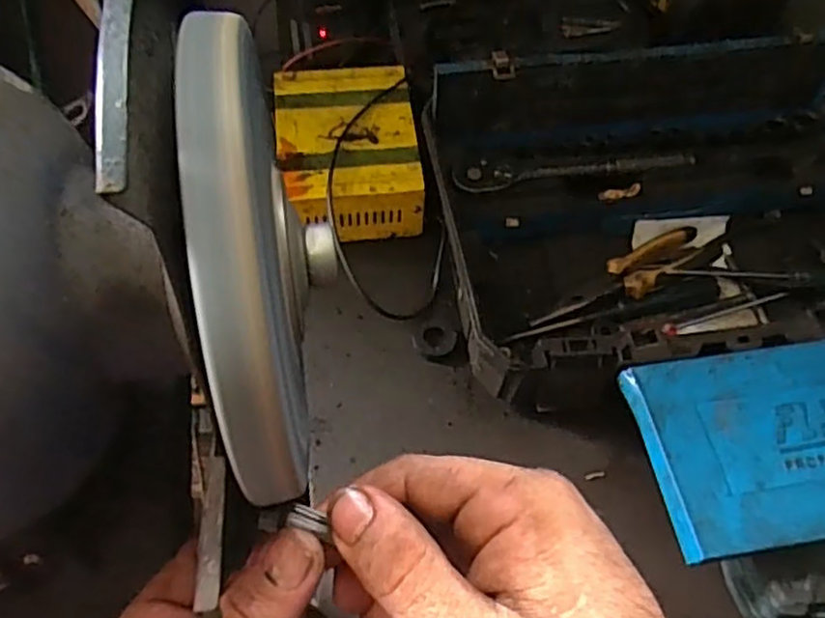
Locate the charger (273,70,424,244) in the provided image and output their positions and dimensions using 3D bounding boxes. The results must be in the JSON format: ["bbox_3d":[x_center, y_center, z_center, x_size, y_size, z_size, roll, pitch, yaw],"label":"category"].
[{"bbox_3d":[-0.065,-0.157,0.709,0.135,0.065,0.187,-6,60,-7],"label":"charger"}]

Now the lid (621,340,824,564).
[{"bbox_3d":[0.334,0.090,0.532,0.314,0.021,0.148,-7,60,-7],"label":"lid"}]

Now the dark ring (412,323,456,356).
[{"bbox_3d":[0.021,0.027,0.644,0.039,0.007,0.033,16,60,7],"label":"dark ring"}]

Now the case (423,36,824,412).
[{"bbox_3d":[0.255,-0.092,0.670,0.451,0.122,0.323,-8,60,-8],"label":"case"}]

